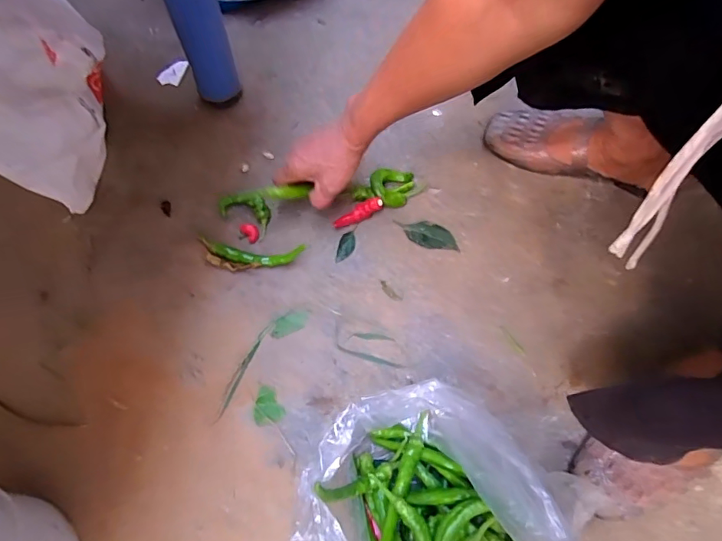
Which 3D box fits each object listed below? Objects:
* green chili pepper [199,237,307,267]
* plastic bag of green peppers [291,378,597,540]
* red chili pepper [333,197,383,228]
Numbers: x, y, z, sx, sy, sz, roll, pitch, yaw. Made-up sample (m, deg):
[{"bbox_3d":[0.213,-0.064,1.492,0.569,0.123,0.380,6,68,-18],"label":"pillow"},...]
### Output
[{"bbox_3d":[-0.135,-0.021,0.584,0.128,0.020,0.029,6,67,2],"label":"green chili pepper"},{"bbox_3d":[0.048,0.186,0.373,0.180,0.196,0.175,38,72,14],"label":"plastic bag of green peppers"},{"bbox_3d":[-0.004,-0.072,0.601,0.067,0.018,0.017,-28,69,8],"label":"red chili pepper"}]

